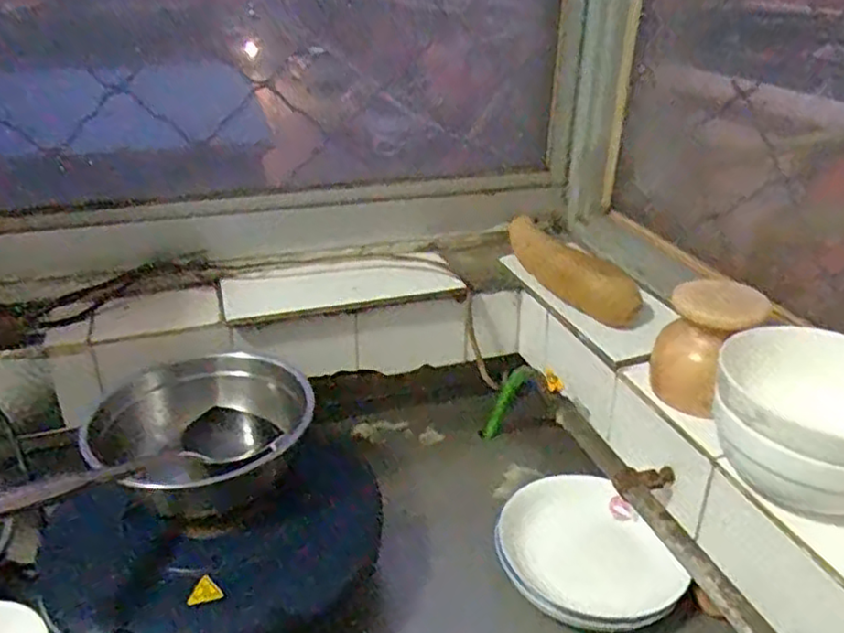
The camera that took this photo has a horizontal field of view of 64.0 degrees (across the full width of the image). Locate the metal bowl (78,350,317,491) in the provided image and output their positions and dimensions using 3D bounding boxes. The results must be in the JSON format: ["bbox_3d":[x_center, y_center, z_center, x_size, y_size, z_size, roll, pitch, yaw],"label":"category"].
[{"bbox_3d":[-0.206,0.116,0.685,0.202,0.071,0.199,1,28,0],"label":"metal bowl"}]

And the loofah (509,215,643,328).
[{"bbox_3d":[0.180,-0.069,0.864,0.063,0.056,0.273,-8,30,-16],"label":"loofah"}]

